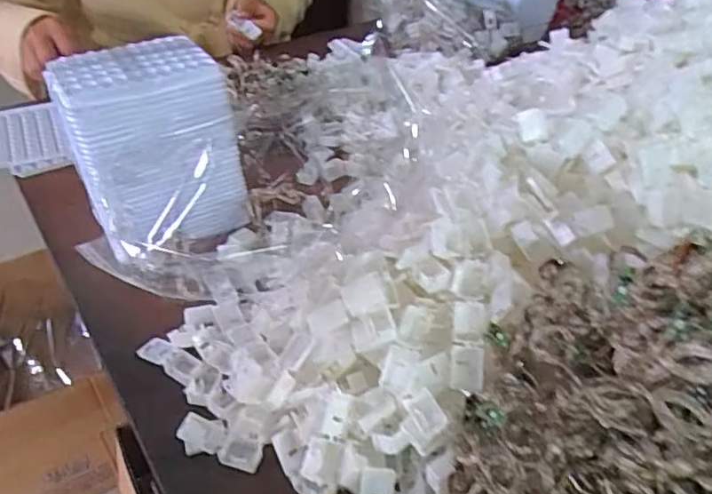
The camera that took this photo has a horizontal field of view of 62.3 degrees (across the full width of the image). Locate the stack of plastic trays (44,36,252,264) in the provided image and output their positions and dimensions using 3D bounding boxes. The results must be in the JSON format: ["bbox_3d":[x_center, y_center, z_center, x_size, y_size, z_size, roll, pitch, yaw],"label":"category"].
[{"bbox_3d":[-0.175,-0.085,0.512,0.128,0.140,0.113,-21,45,-24],"label":"stack of plastic trays"}]

